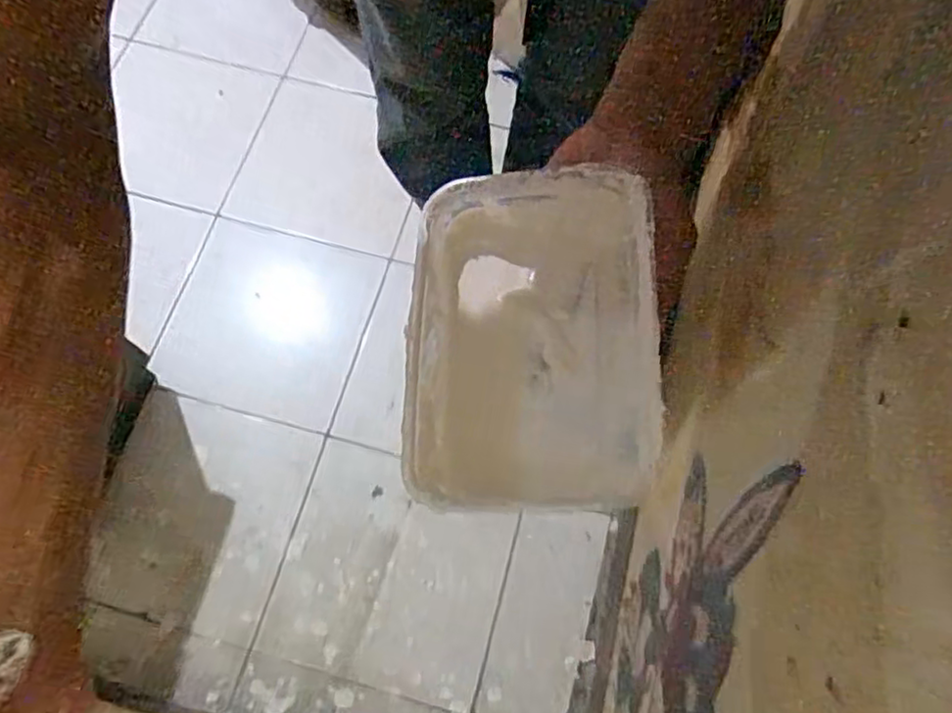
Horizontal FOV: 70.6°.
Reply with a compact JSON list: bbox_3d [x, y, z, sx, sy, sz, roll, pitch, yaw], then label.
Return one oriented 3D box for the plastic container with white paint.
[{"bbox_3d":[0.028,-0.011,0.335,0.121,0.036,0.167,0,70,0],"label":"plastic container with white paint"}]

